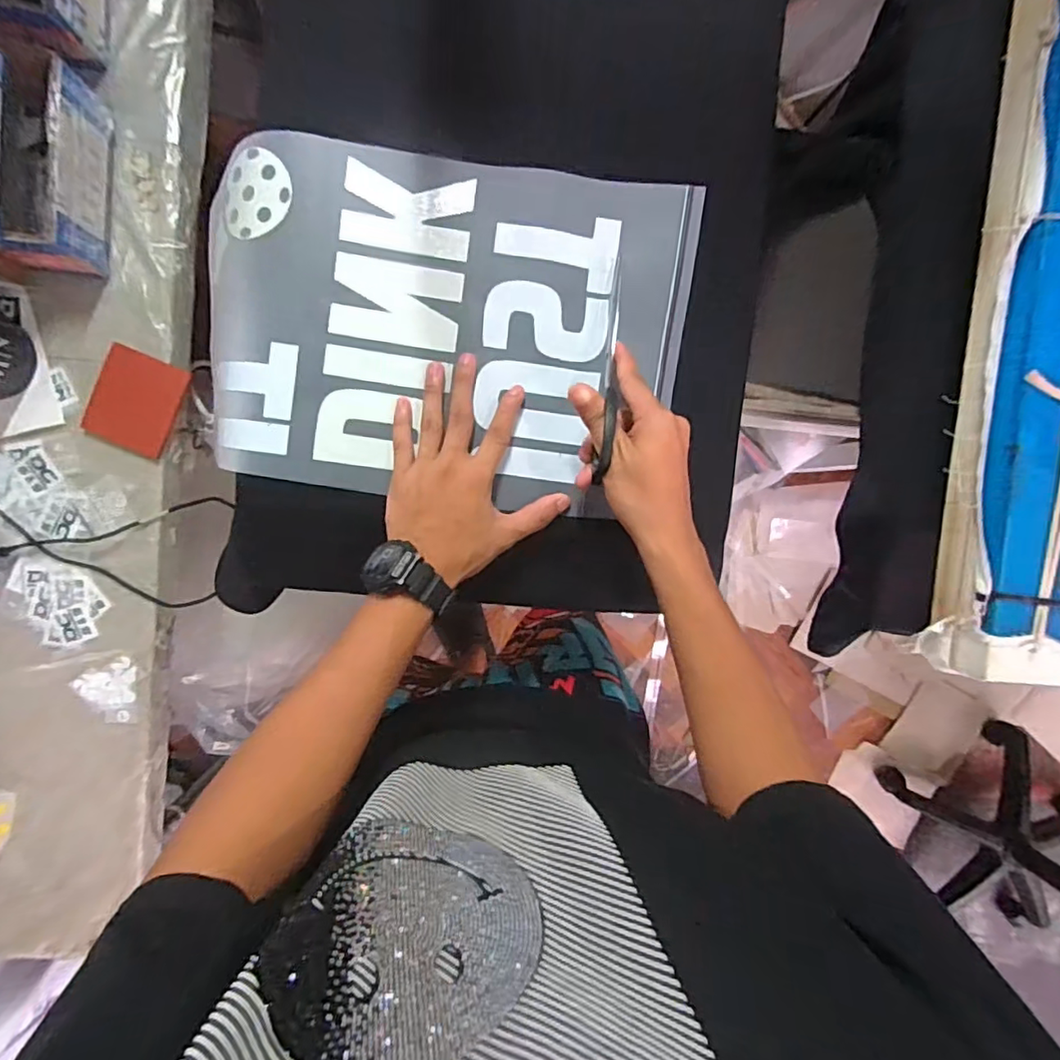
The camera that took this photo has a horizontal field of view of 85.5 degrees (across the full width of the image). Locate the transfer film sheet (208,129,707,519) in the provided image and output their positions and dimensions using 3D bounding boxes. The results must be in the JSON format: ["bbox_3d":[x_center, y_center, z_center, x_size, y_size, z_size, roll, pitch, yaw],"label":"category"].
[{"bbox_3d":[-0.069,-0.159,0.463,0.375,0.030,0.261,7,92,-5],"label":"transfer film sheet"}]

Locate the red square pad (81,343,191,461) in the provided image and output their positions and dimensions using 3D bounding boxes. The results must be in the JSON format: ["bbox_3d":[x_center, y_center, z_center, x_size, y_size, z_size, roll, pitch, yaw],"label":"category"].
[{"bbox_3d":[-0.386,-0.126,0.561,0.077,0.012,0.091,22,91,-6],"label":"red square pad"}]

